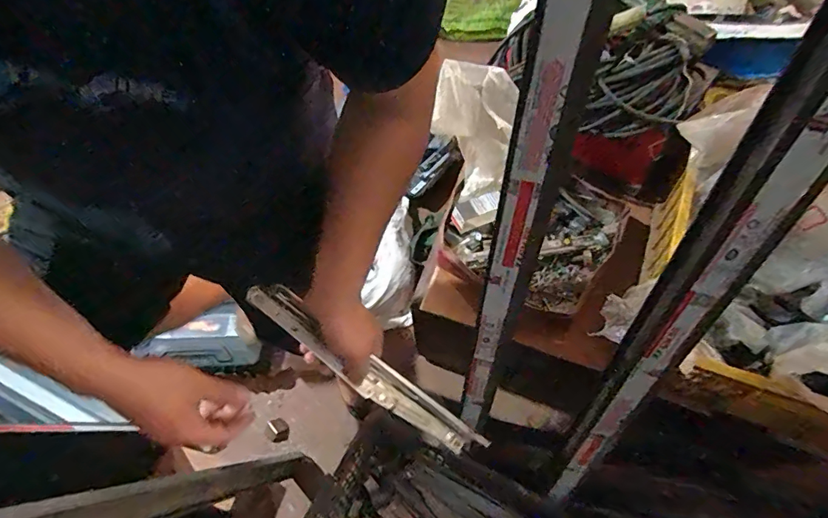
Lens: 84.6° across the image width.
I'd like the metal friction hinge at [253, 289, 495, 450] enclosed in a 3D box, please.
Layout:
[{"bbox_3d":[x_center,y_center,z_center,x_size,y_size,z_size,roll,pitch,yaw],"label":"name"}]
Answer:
[{"bbox_3d":[-0.059,0.151,0.591,0.357,0.036,0.046,39,66,-11],"label":"metal friction hinge"}]

